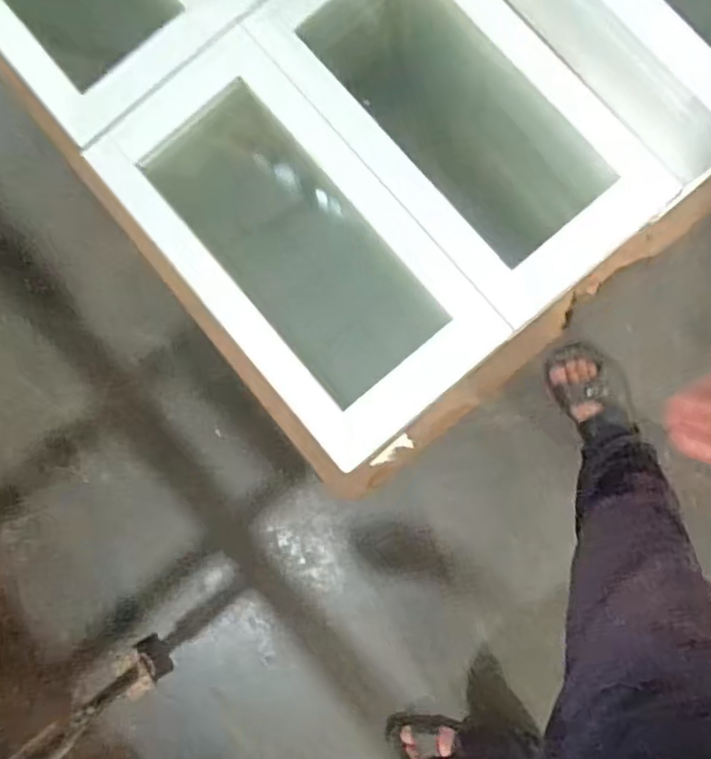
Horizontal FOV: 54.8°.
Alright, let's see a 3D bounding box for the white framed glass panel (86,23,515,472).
[{"bbox_3d":[-0.086,-0.183,0.895,0.286,0.040,0.560,-40,84,-1],"label":"white framed glass panel"}]

